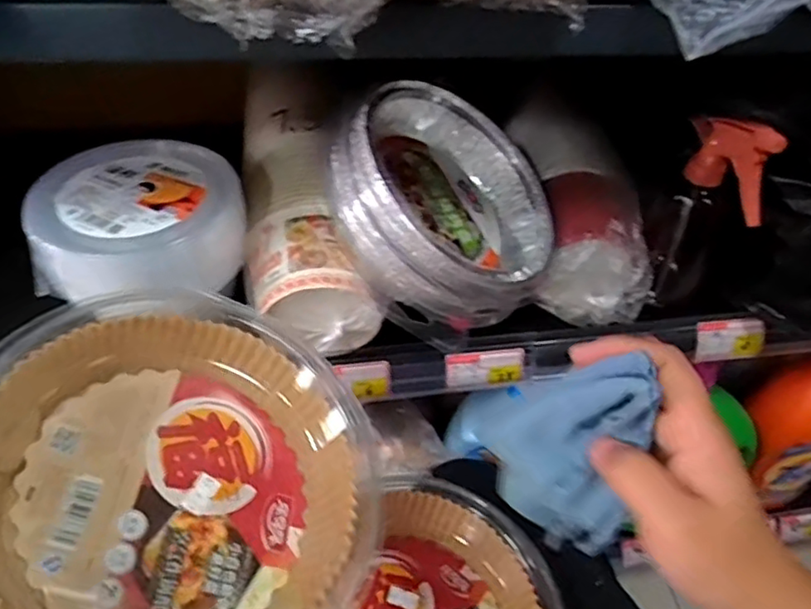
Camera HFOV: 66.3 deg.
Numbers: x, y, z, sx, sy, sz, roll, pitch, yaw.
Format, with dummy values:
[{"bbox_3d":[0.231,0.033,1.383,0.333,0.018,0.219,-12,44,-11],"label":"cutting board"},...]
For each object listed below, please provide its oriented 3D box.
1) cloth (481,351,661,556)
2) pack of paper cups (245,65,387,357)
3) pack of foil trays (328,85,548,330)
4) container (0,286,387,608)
[{"bbox_3d":[0.077,0.072,0.306,0.072,0.102,0.044,12,48,6],"label":"cloth"},{"bbox_3d":[-0.098,-0.094,0.564,0.100,0.100,0.292,-7,49,-12],"label":"pack of paper cups"},{"bbox_3d":[0.022,-0.075,0.500,0.187,0.087,0.192,37,44,-15],"label":"pack of foil trays"},{"bbox_3d":[-0.118,0.093,0.328,0.216,0.055,0.216,22,46,-24],"label":"container"}]

